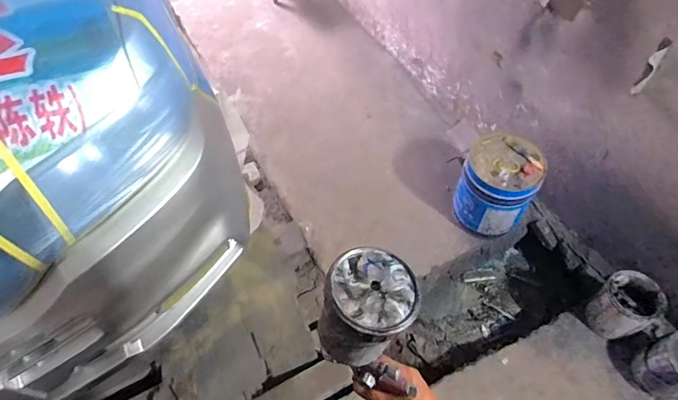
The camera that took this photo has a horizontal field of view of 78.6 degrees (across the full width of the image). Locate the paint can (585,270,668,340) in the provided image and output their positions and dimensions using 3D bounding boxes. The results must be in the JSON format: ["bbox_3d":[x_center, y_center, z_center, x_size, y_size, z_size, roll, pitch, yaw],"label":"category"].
[{"bbox_3d":[0.942,0.363,1.395,0.179,0.219,0.164,-1,55,2],"label":"paint can"}]

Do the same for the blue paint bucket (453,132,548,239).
[{"bbox_3d":[0.601,-0.043,1.583,0.257,0.337,0.245,-1,55,2],"label":"blue paint bucket"}]

